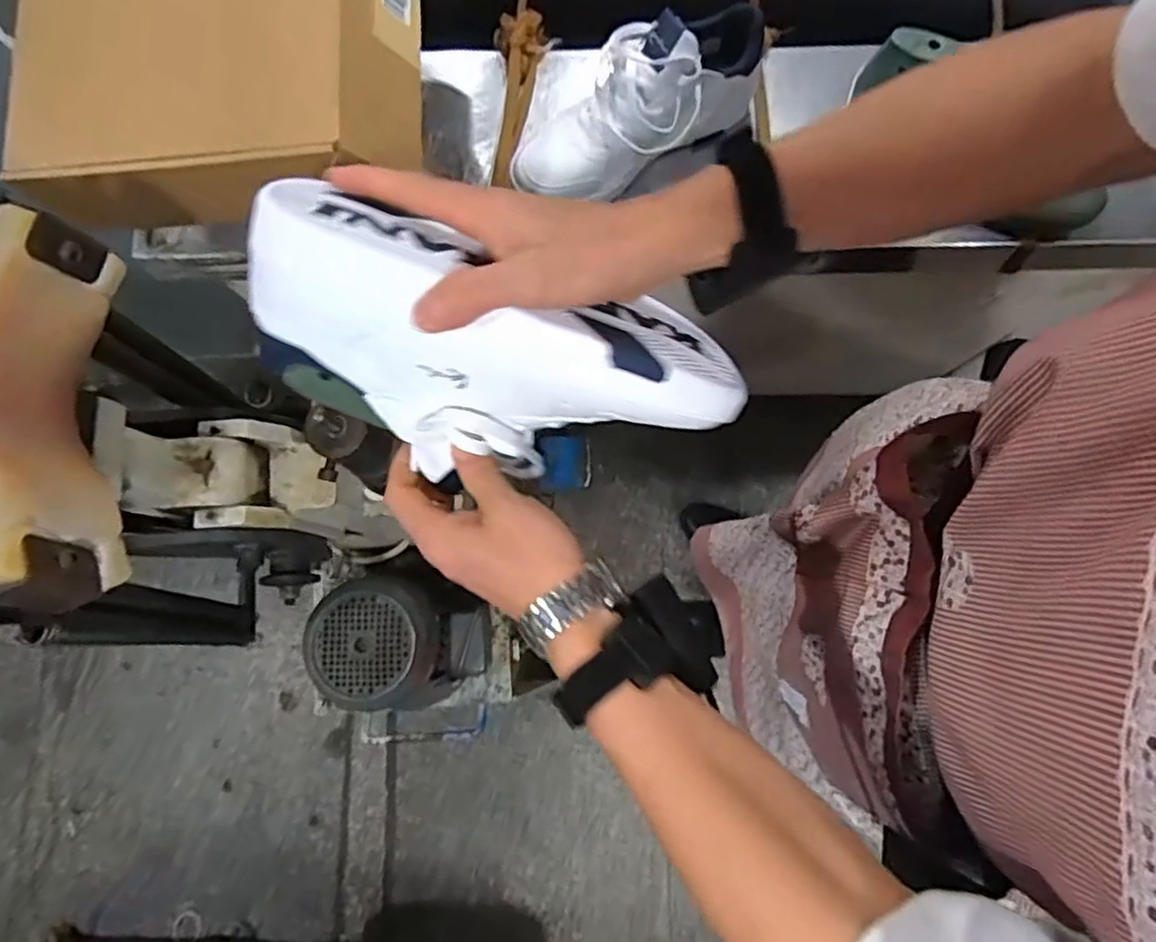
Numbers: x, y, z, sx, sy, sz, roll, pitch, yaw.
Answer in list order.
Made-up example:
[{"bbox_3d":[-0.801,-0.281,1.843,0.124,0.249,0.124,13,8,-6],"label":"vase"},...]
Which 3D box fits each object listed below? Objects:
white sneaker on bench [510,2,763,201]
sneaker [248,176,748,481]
[{"bbox_3d":[0.062,-0.350,0.648,0.252,0.113,0.104,-43,81,-6],"label":"white sneaker on bench"},{"bbox_3d":[-0.047,-0.068,0.410,0.268,0.120,0.108,23,37,-8],"label":"sneaker"}]

